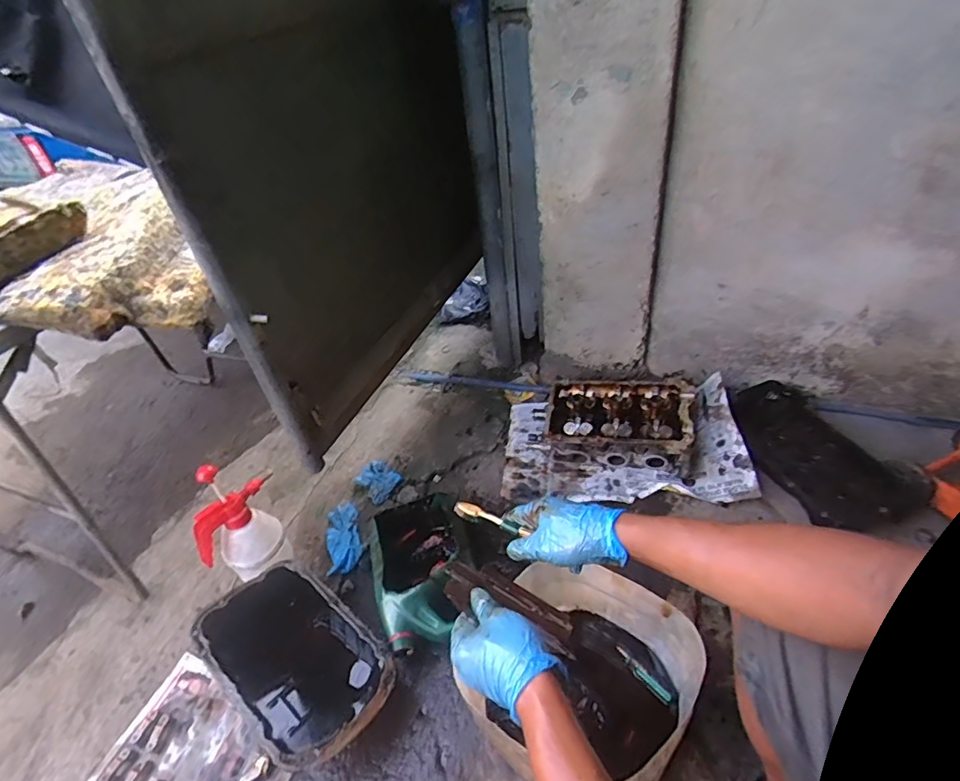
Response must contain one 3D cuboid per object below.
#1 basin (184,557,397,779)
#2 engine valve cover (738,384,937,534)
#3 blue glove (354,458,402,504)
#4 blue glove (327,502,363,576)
[{"bbox_3d":[-0.304,0.450,0.868,0.327,0.108,0.204,25,50,33],"label":"basin"},{"bbox_3d":[0.672,0.112,1.058,0.194,0.066,0.382,-15,40,-7],"label":"engine valve cover"},{"bbox_3d":[-0.248,0.218,1.260,0.092,0.034,0.097,17,45,26],"label":"blue glove"},{"bbox_3d":[-0.302,0.326,1.147,0.072,0.015,0.176,-13,40,-8],"label":"blue glove"}]

